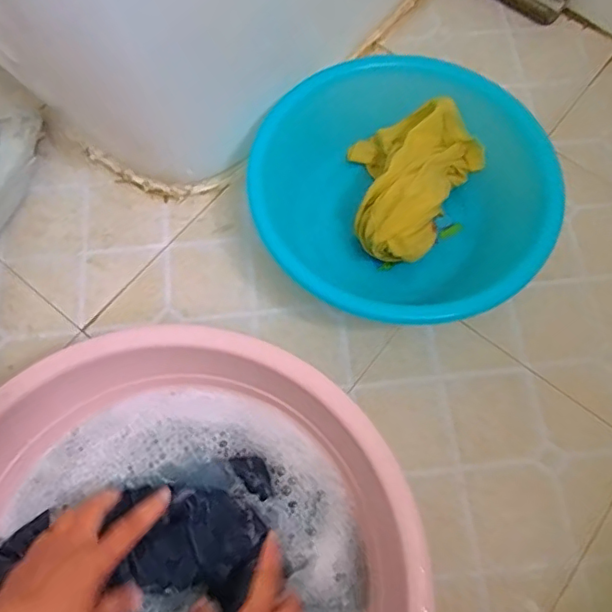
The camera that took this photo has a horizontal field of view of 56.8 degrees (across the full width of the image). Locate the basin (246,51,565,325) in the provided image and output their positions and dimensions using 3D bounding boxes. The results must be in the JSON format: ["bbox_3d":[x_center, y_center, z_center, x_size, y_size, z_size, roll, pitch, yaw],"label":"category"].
[{"bbox_3d":[0.123,-0.134,0.703,0.334,0.115,0.341,0,68,-1],"label":"basin"}]

